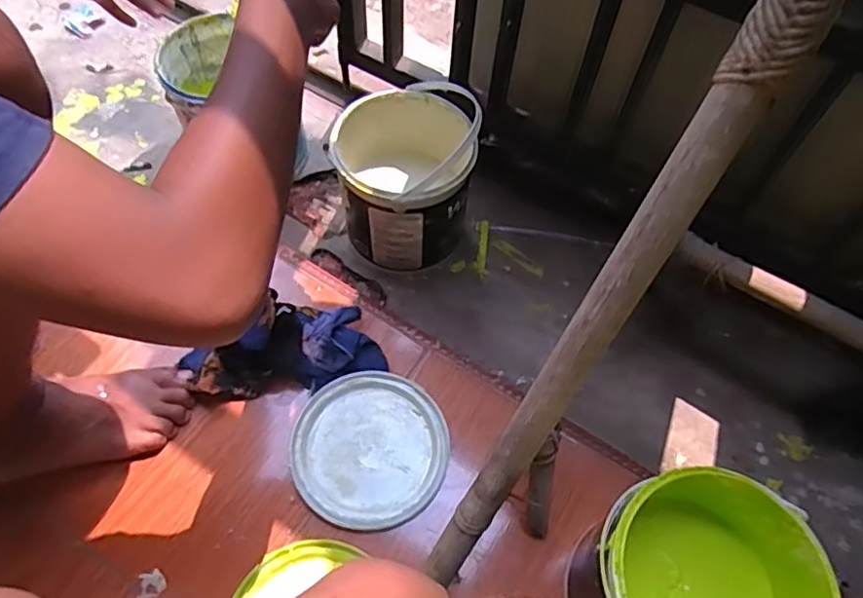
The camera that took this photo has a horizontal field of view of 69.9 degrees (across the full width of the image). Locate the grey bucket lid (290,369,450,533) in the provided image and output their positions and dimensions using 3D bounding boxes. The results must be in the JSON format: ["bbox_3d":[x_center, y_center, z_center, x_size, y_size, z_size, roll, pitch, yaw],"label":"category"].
[{"bbox_3d":[-0.071,0.170,0.710,0.170,0.013,0.176,2,62,-3],"label":"grey bucket lid"}]

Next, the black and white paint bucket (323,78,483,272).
[{"bbox_3d":[-0.038,-0.166,0.831,0.173,0.196,0.185,-13,64,-10],"label":"black and white paint bucket"}]

